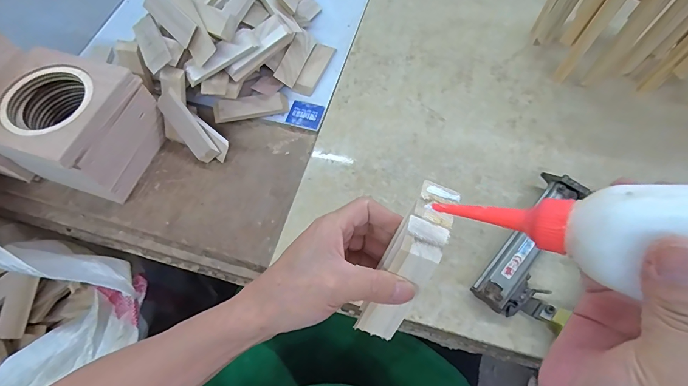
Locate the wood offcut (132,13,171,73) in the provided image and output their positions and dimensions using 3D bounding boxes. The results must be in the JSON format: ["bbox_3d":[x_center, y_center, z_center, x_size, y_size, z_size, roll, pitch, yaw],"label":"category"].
[{"bbox_3d":[-0.233,-0.183,0.418,0.032,0.012,0.086,-35,69,9],"label":"wood offcut"}]

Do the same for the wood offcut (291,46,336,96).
[{"bbox_3d":[-0.042,-0.183,0.505,0.028,0.015,0.098,19,68,10],"label":"wood offcut"}]

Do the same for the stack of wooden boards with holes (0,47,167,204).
[{"bbox_3d":[-0.313,-0.077,0.413,0.133,0.126,0.123,16,67,9],"label":"stack of wooden boards with holes"}]

